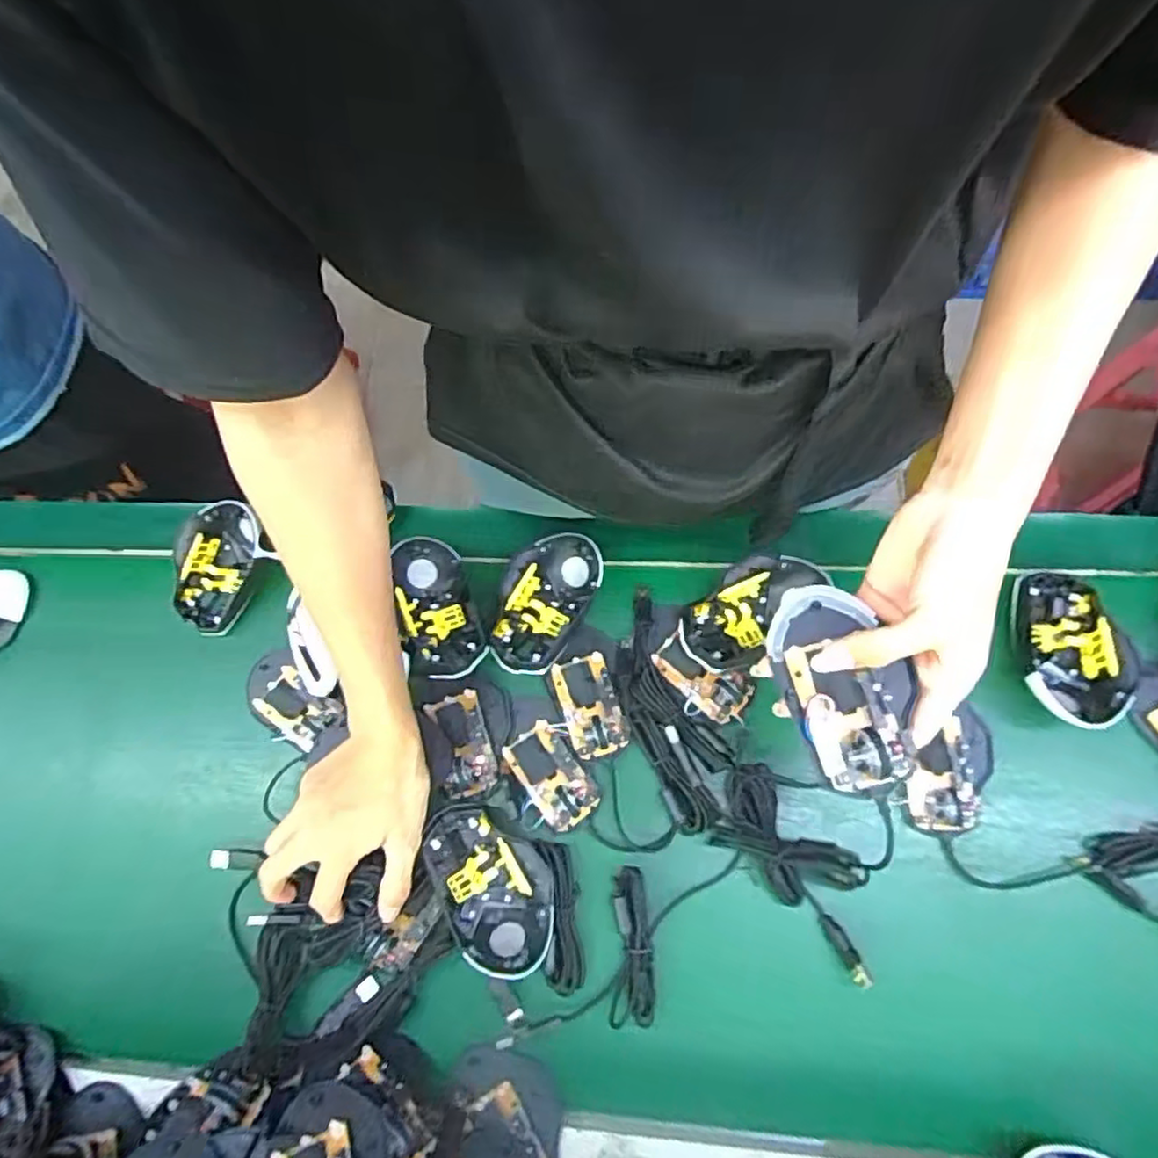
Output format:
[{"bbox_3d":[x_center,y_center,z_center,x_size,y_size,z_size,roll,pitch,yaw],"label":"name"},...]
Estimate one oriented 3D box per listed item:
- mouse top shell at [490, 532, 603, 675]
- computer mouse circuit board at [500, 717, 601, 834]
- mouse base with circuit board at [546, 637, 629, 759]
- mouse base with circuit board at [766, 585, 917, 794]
[{"bbox_3d":[-0.029,0.018,0.560,0.071,0.039,0.124,24,69,25],"label":"mouse top shell"},{"bbox_3d":[-0.021,0.153,0.526,0.044,0.021,0.077,-32,62,-17],"label":"computer mouse circuit board"},{"bbox_3d":[0.007,0.095,0.542,0.052,0.021,0.091,-10,57,-4],"label":"mouse base with circuit board"},{"bbox_3d":[0.148,0.056,0.367,0.065,0.030,0.113,-9,61,-3],"label":"mouse base with circuit board"}]

